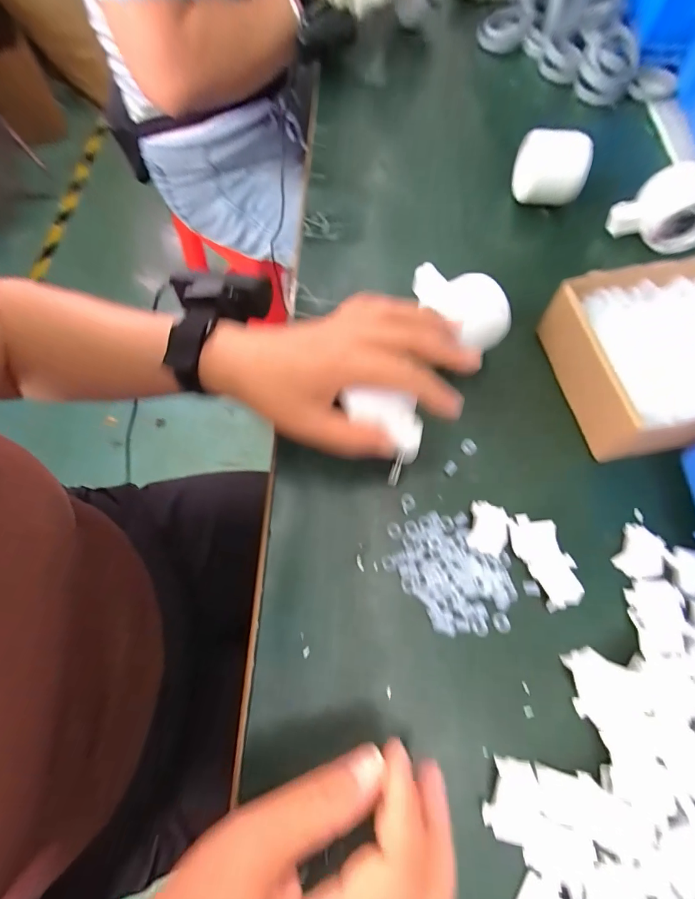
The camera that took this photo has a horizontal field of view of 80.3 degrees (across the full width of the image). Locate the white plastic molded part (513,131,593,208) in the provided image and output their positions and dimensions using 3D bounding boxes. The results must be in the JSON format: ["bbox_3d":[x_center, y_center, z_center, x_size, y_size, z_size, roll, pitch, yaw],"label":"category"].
[{"bbox_3d":[0.200,-0.276,0.408,0.067,0.054,0.067,22,68,10],"label":"white plastic molded part"}]

